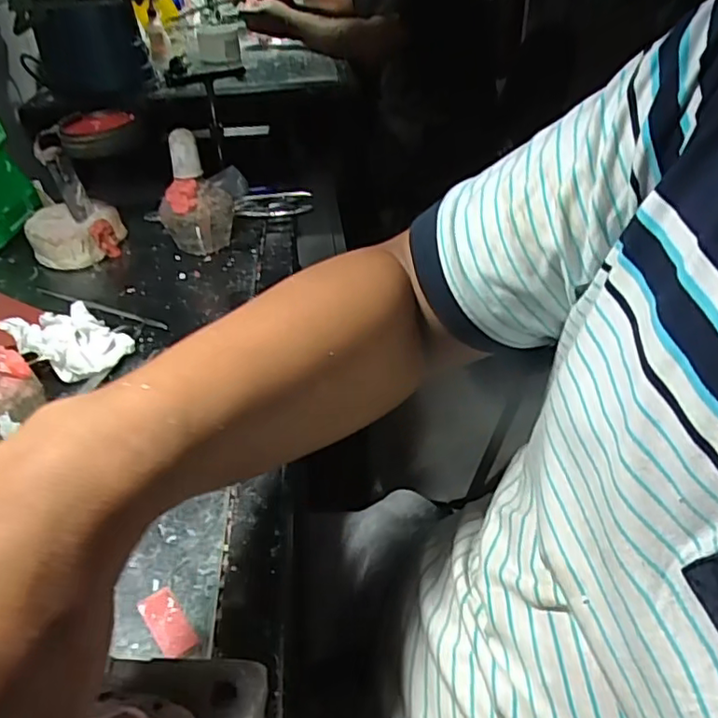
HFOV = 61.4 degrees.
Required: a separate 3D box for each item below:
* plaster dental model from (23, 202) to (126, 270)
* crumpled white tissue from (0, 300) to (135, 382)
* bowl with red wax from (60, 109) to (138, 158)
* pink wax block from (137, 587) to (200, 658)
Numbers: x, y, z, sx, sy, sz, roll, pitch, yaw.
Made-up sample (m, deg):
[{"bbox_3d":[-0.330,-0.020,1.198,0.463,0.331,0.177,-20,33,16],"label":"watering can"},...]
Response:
[{"bbox_3d":[-0.302,-0.133,0.645,0.089,0.046,0.073,-8,37,-7],"label":"plaster dental model"},{"bbox_3d":[-0.222,-0.014,0.474,0.044,0.053,0.073,27,46,32],"label":"crumpled white tissue"},{"bbox_3d":[-0.247,-0.215,0.575,0.068,0.031,0.065,-13,39,-16],"label":"bowl with red wax"},{"bbox_3d":[-0.098,0.135,0.310,0.017,0.005,0.038,-27,44,-29],"label":"pink wax block"}]

